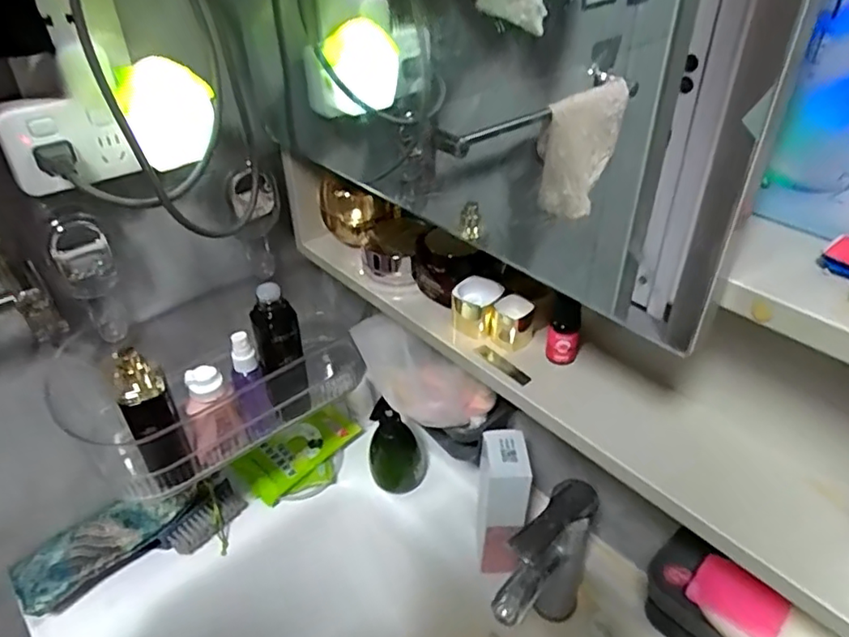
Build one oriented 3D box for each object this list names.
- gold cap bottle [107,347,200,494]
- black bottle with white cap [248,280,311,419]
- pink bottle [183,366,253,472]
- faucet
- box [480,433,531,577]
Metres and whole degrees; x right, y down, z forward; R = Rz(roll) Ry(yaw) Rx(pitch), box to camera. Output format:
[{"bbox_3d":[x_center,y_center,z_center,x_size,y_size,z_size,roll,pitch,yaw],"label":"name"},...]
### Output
[{"bbox_3d":[-0.238,0.089,0.528,0.038,0.149,0.046,-22,42,-24],"label":"gold cap bottle"},{"bbox_3d":[-0.141,0.041,0.596,0.043,0.154,0.034,-15,39,-16],"label":"black bottle with white cap"},{"bbox_3d":[-0.203,0.086,0.568,0.051,0.102,0.043,-20,41,-22],"label":"pink bottle"},{"bbox_3d":[0.111,0.246,0.561,0.043,0.186,0.126,27,46,32],"label":"faucet"},{"bbox_3d":[0.080,0.193,0.625,0.050,0.154,0.063,2,37,4],"label":"box"}]

